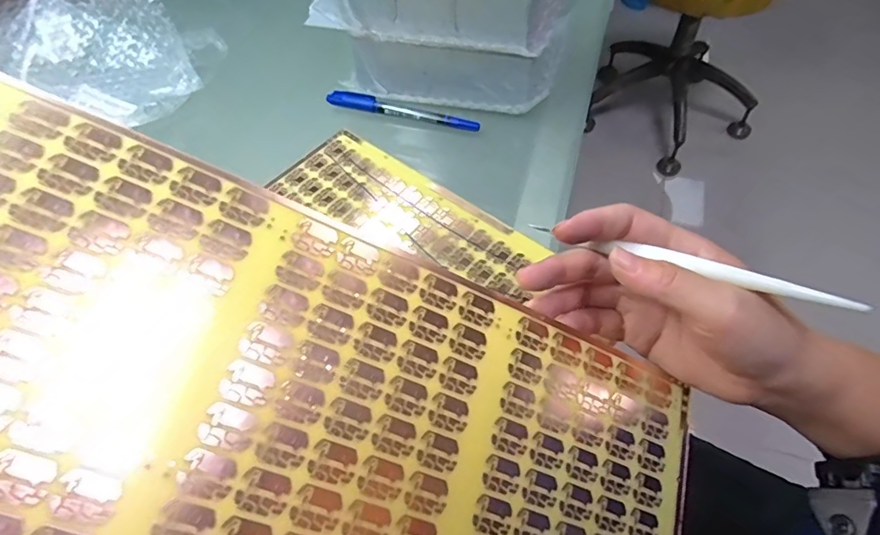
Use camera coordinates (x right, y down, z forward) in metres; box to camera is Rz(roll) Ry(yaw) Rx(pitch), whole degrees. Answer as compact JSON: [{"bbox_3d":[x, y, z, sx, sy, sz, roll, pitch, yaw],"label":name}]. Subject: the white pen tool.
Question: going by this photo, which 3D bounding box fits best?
[{"bbox_3d":[0.115,-0.001,0.248,0.149,0.006,0.005,16,59,24],"label":"white pen tool"}]

